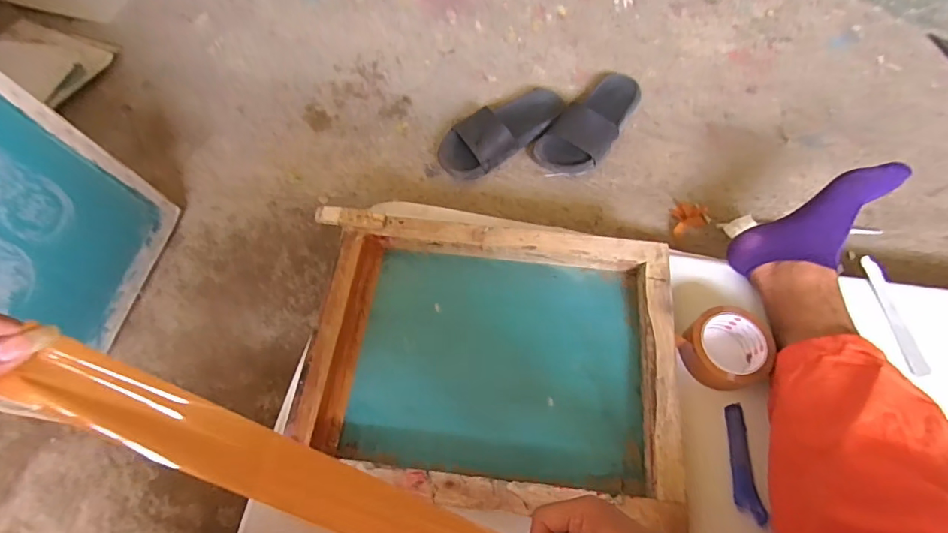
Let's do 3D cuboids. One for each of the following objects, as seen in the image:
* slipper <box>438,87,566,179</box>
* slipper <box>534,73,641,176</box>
[{"bbox_3d":[0.056,-0.254,0.884,0.262,0.065,0.112,-24,68,-9],"label":"slipper"},{"bbox_3d":[0.231,-0.281,0.882,0.112,0.076,0.268,40,72,16],"label":"slipper"}]

